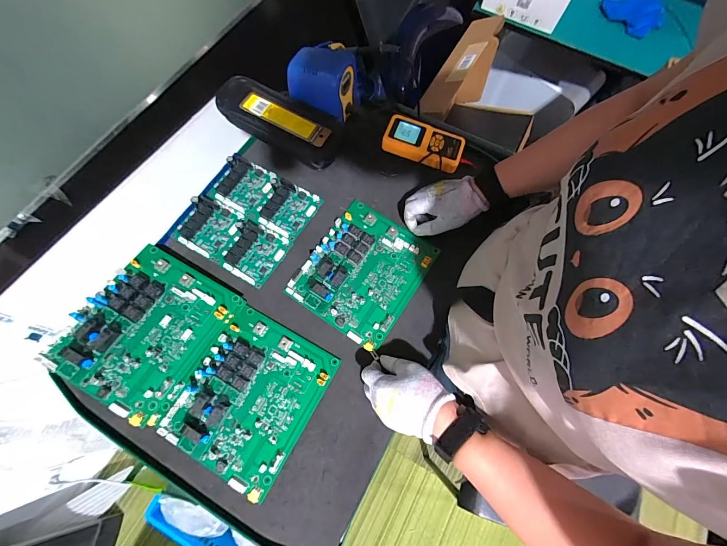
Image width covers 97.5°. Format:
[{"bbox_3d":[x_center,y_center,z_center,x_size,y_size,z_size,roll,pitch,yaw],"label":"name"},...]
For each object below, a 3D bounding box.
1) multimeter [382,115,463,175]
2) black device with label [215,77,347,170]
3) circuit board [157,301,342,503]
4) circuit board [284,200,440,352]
[{"bbox_3d":[0.111,-0.240,0.583,0.140,0.023,0.074,19,73,5],"label":"multimeter"},{"bbox_3d":[-0.147,-0.274,0.575,0.229,0.046,0.094,26,73,7],"label":"black device with label"},{"bbox_3d":[-0.156,0.168,0.442,0.173,0.030,0.203,29,74,8],"label":"circuit board"},{"bbox_3d":[0.002,-0.007,0.504,0.175,0.025,0.196,34,75,9],"label":"circuit board"}]

